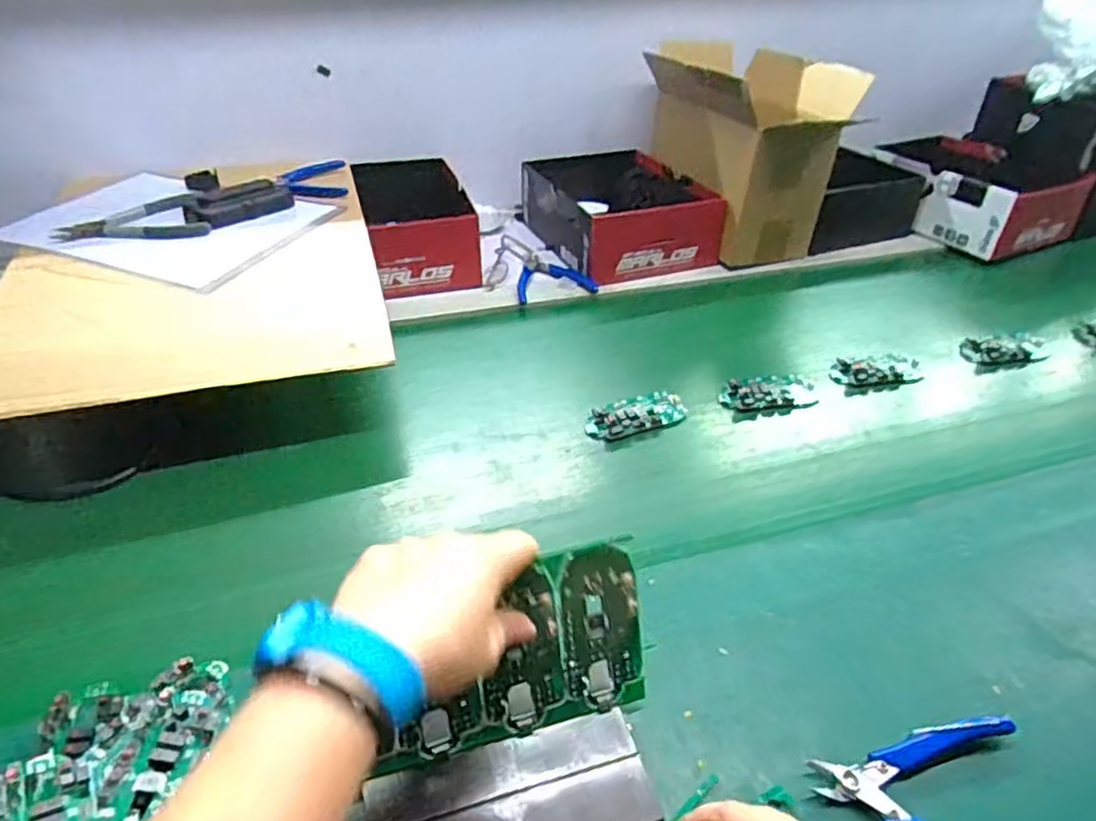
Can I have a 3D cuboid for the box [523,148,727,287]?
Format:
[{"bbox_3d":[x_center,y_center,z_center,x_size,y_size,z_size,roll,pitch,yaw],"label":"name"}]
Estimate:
[{"bbox_3d":[0.084,-0.268,0.901,0.175,0.088,0.256,-14,42,-20],"label":"box"}]

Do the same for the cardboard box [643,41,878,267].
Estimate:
[{"bbox_3d":[0.247,-0.337,0.905,0.162,0.212,0.259,-13,39,-17],"label":"cardboard box"}]

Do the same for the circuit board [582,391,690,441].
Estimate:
[{"bbox_3d":[0.083,0.004,0.647,0.099,0.011,0.046,-12,41,-18],"label":"circuit board"}]

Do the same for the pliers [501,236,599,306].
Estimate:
[{"bbox_3d":[-0.005,-0.190,0.875,0.092,0.011,0.172,-6,40,-11],"label":"pliers"}]

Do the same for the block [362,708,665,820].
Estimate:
[{"bbox_3d":[-0.018,0.206,0.361,0.145,0.008,0.062,-10,40,-15],"label":"block"}]

